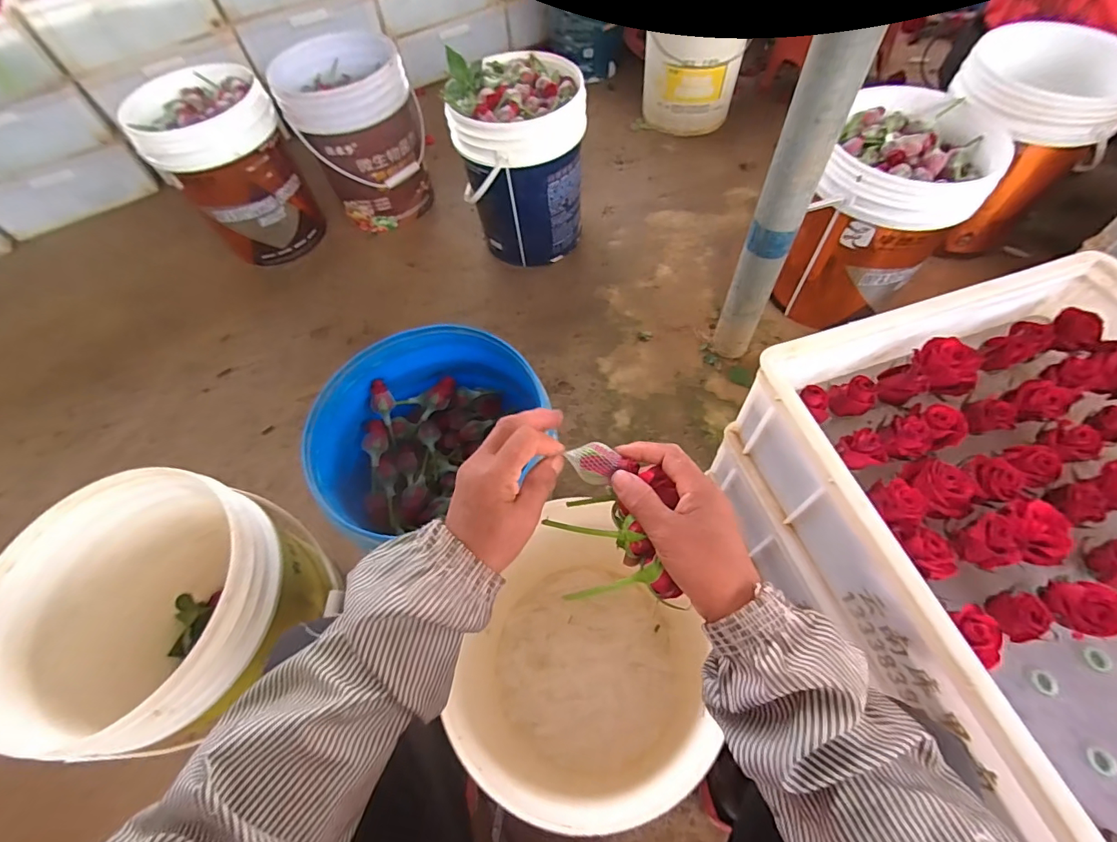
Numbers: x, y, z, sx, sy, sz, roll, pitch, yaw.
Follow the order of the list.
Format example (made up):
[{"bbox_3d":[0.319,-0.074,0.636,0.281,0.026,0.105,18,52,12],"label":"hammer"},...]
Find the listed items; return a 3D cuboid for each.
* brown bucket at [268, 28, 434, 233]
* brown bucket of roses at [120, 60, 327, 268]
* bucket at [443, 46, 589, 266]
[{"bbox_3d":[-0.529,-0.778,1.303,0.308,0.357,0.309,-21,61,-8],"label":"brown bucket"},{"bbox_3d":[-0.842,-0.652,1.252,0.291,0.368,0.311,-2,60,3],"label":"brown bucket of roses"},{"bbox_3d":[-0.080,-0.609,1.154,0.286,0.377,0.272,-2,60,3],"label":"bucket"}]

